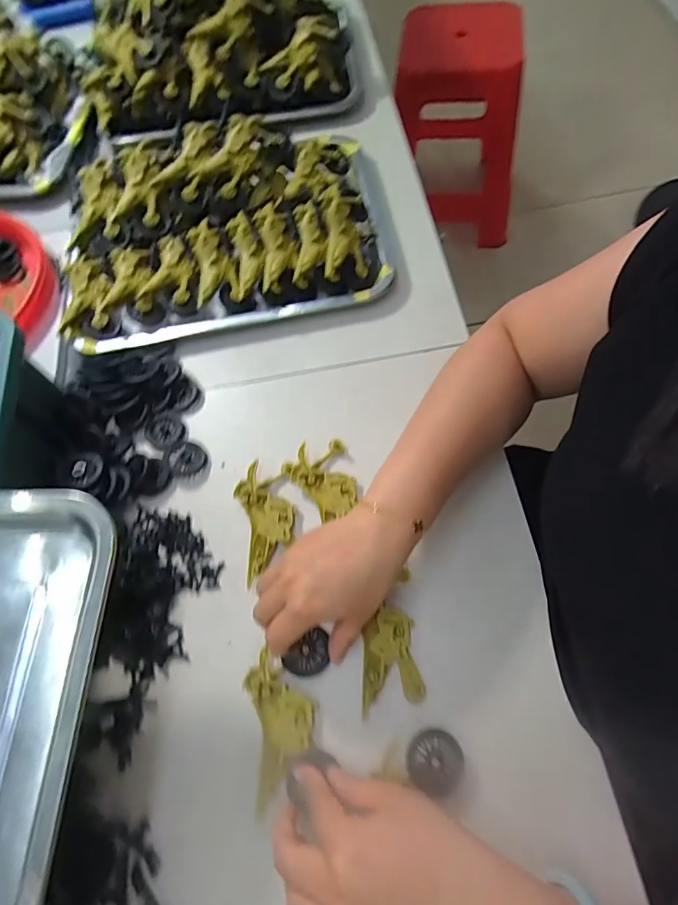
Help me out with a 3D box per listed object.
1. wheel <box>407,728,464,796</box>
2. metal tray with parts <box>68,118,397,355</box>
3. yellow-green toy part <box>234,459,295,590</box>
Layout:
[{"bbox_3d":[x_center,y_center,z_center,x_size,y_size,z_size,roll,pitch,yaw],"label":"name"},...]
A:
[{"bbox_3d":[0.064,0.206,0.314,0.035,0.009,0.035,-2,67,5],"label":"wheel"},{"bbox_3d":[-0.130,-0.249,0.506,0.348,0.073,0.242,-12,66,1],"label":"metal tray with parts"},{"bbox_3d":[-0.062,0.056,0.398,0.047,0.008,0.098,-8,67,3],"label":"yellow-green toy part"}]

